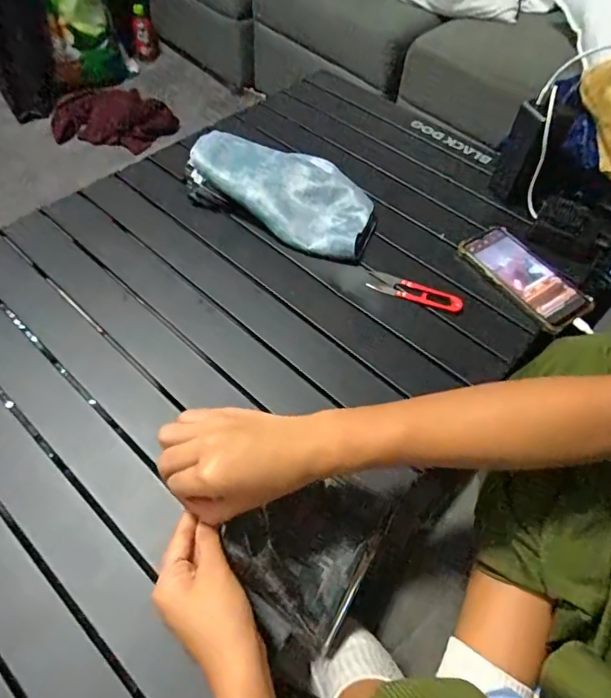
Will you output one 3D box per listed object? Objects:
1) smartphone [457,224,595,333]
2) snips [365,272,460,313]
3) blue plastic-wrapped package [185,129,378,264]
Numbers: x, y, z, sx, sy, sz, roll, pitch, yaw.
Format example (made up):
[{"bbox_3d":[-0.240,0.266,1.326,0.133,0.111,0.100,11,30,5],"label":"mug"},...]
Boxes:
[{"bbox_3d":[0.281,-0.096,0.620,0.084,0.015,0.168,-32,64,-22],"label":"smartphone"},{"bbox_3d":[0.138,-0.073,0.602,0.116,0.011,0.030,21,58,11],"label":"snips"},{"bbox_3d":[-0.032,-0.217,0.658,0.271,0.056,0.132,24,58,12],"label":"blue plastic-wrapped package"}]

